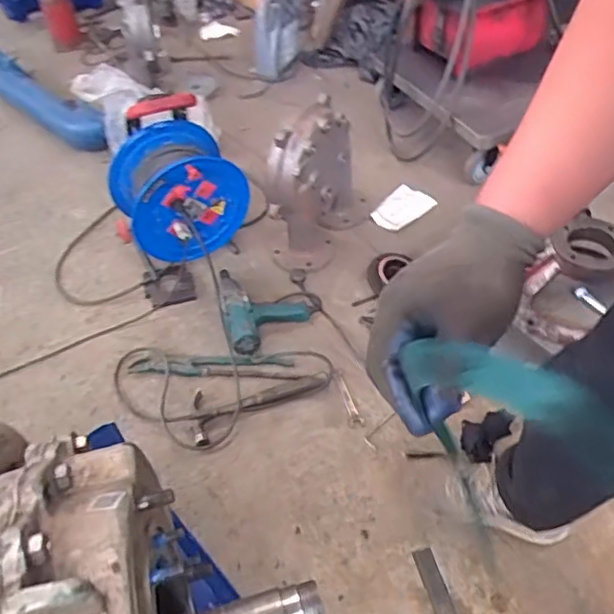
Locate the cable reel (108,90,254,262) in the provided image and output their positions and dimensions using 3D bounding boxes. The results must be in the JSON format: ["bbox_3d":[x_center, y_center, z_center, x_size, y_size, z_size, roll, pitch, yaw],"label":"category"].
[{"bbox_3d":[-0.318,-0.315,1.485,0.295,0.351,0.212,-22,51,-14],"label":"cable reel"}]

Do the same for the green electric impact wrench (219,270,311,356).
[{"bbox_3d":[-0.100,-0.018,1.477,0.206,0.081,0.264,-13,49,-6],"label":"green electric impact wrench"}]

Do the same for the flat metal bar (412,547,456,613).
[{"bbox_3d":[0.229,0.501,1.084,0.037,0.006,0.150,-14,49,-7],"label":"flat metal bar"}]

